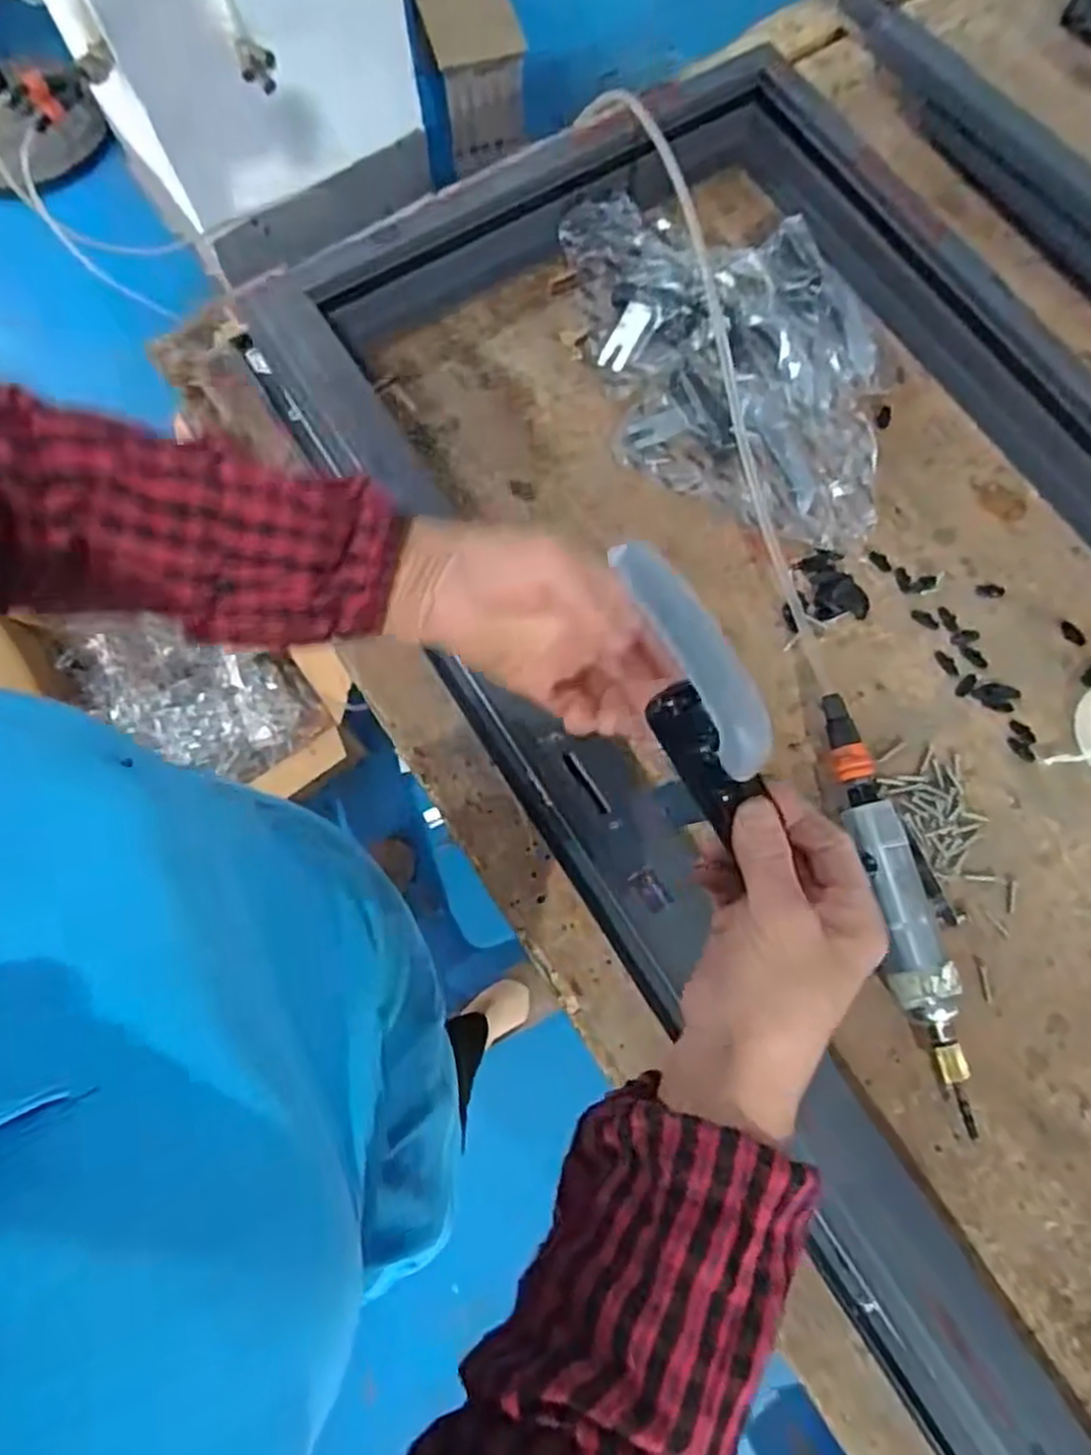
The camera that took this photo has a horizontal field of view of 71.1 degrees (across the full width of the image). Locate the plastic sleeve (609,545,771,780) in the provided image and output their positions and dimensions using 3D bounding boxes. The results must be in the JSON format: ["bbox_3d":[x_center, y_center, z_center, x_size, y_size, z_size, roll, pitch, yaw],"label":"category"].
[{"bbox_3d":[0.066,-0.031,0.331,0.025,0.014,0.112,-32,92,-6],"label":"plastic sleeve"}]

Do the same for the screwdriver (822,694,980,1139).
[{"bbox_3d":[0.235,0.118,0.523,0.035,0.044,0.285,-12,75,-3],"label":"screwdriver"}]

